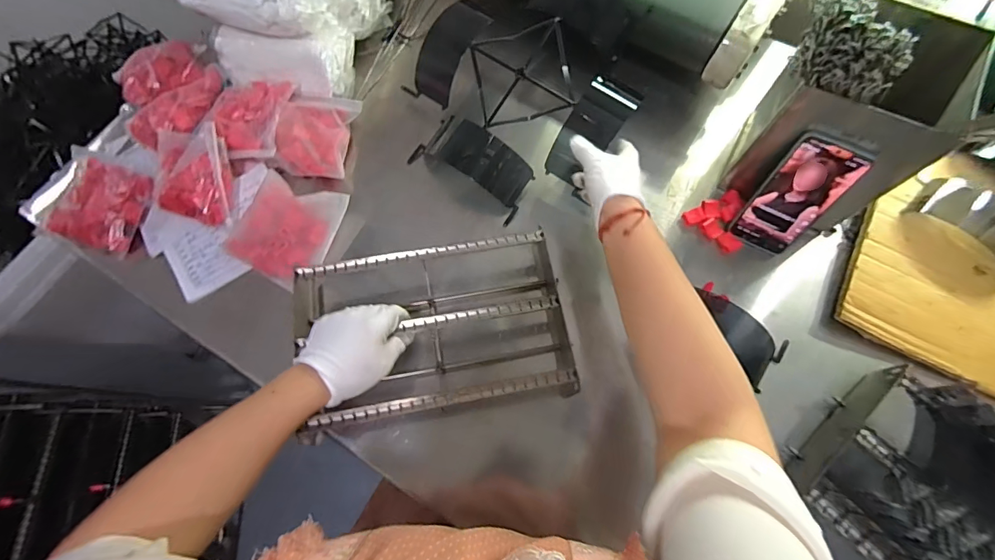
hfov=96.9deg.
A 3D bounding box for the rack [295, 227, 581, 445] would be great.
[{"bbox_3d":[-0.073,0.060,0.530,0.307,0.074,0.197,-9,71,-2],"label":"rack"}]

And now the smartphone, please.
[{"bbox_3d":[0.356,-0.096,0.533,0.075,0.160,0.016,30,54,13],"label":"smartphone"}]

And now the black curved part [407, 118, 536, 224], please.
[{"bbox_3d":[-0.031,-0.172,0.622,0.177,0.064,0.085,37,76,12],"label":"black curved part"}]

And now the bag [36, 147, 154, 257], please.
[{"bbox_3d":[-0.557,-0.110,0.608,0.143,0.039,0.124,18,73,7],"label":"bag"}]

